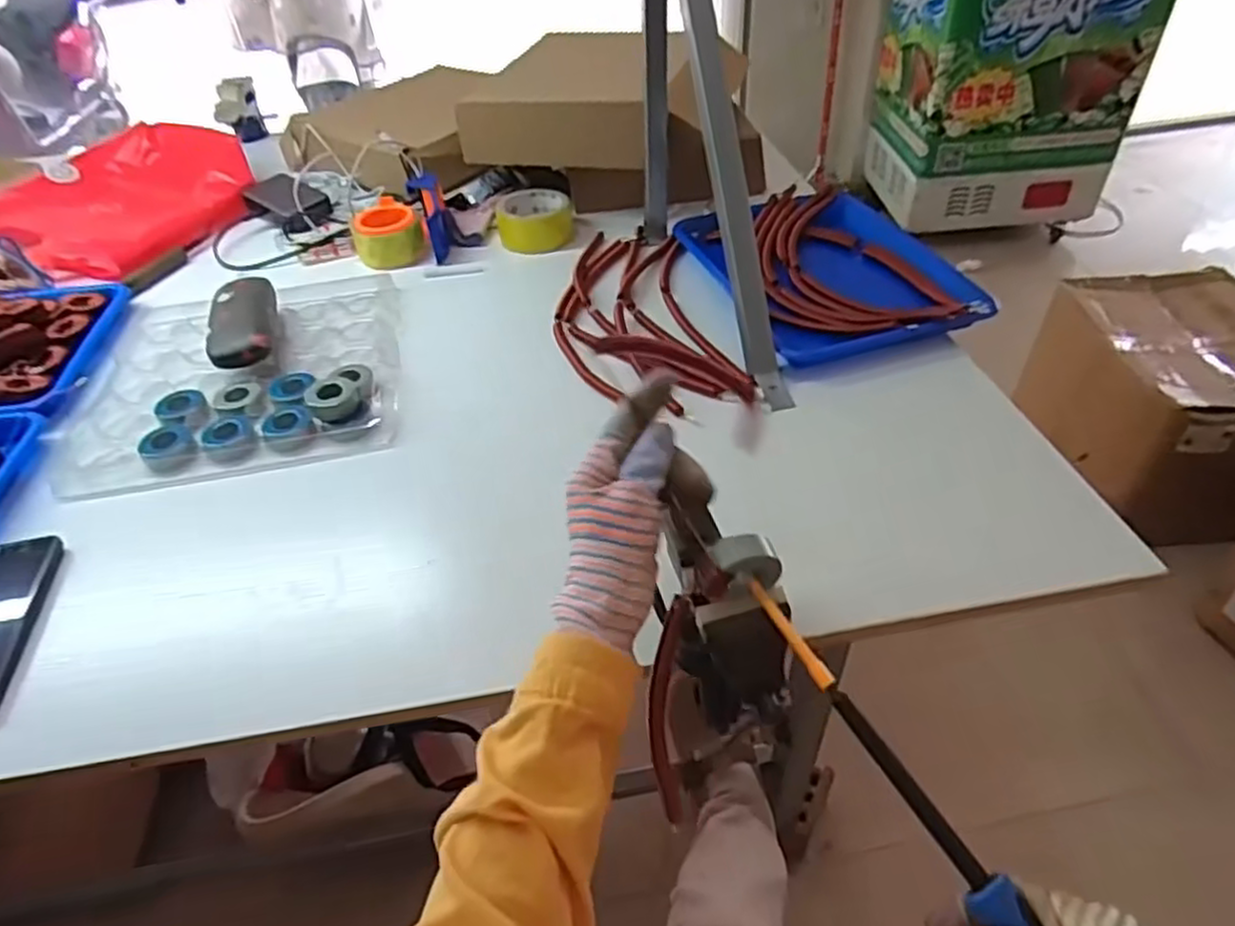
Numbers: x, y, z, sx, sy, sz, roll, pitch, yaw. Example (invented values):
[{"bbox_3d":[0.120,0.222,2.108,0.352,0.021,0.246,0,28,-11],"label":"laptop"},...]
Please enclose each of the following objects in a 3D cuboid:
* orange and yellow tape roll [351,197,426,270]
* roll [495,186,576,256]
[{"bbox_3d":[-0.302,-0.300,0.958,0.088,0.048,0.108,-17,44,-14],"label":"orange and yellow tape roll"},{"bbox_3d":[-0.109,-0.324,0.972,0.100,0.048,0.100,-2,43,2],"label":"roll"}]

